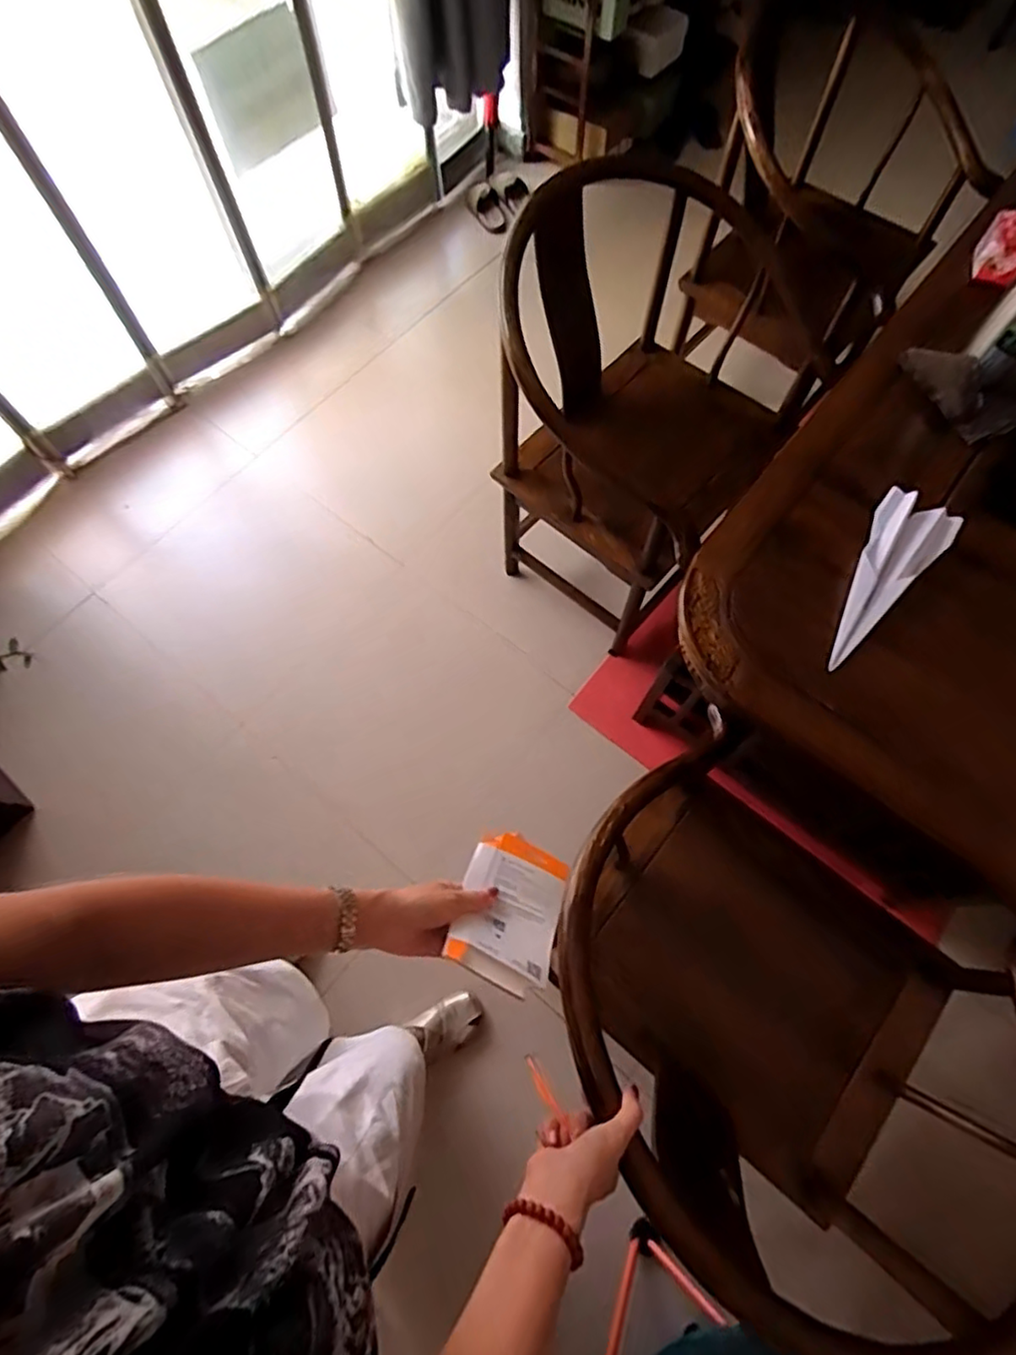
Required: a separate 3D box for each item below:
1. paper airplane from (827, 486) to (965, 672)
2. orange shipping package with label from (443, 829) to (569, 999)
[{"bbox_3d":[0.519,-0.141,0.878,0.102,0.033,0.284,36,74,15],"label":"paper airplane"},{"bbox_3d":[0.002,0.239,0.645,0.107,0.022,0.163,33,36,-6],"label":"orange shipping package with label"}]

